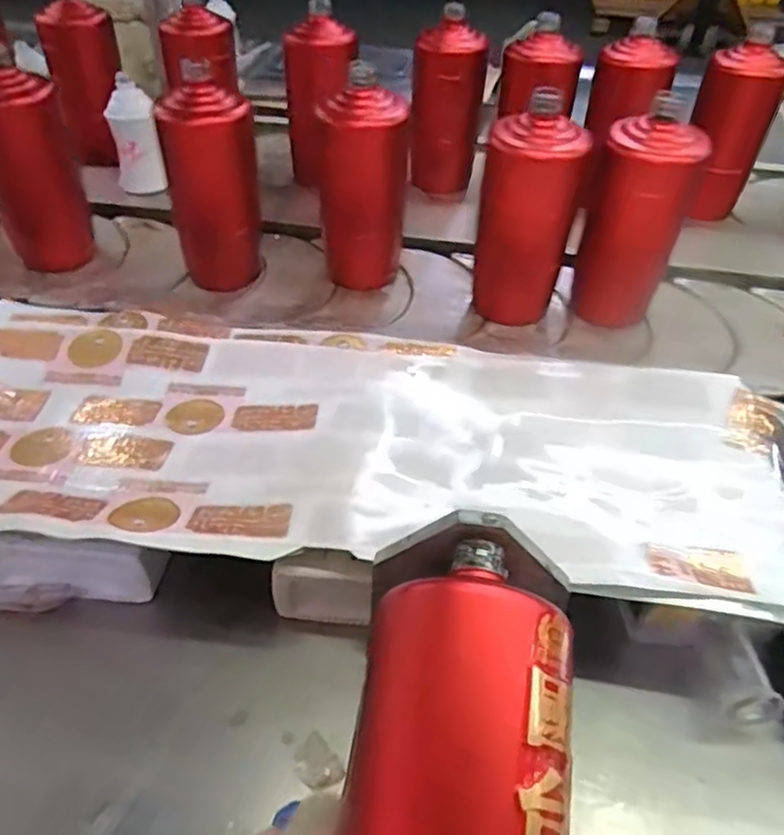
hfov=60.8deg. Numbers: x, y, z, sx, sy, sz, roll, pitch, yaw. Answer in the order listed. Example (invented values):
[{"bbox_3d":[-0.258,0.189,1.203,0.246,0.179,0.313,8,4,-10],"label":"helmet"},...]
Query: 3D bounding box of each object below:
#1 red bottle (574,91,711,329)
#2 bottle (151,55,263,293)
[{"bbox_3d":[0.212,-0.169,0.586,0.071,0.179,0.064,-11,46,-13],"label":"red bottle"},{"bbox_3d":[-0.158,-0.203,0.608,0.064,0.182,0.068,21,48,19],"label":"bottle"}]

